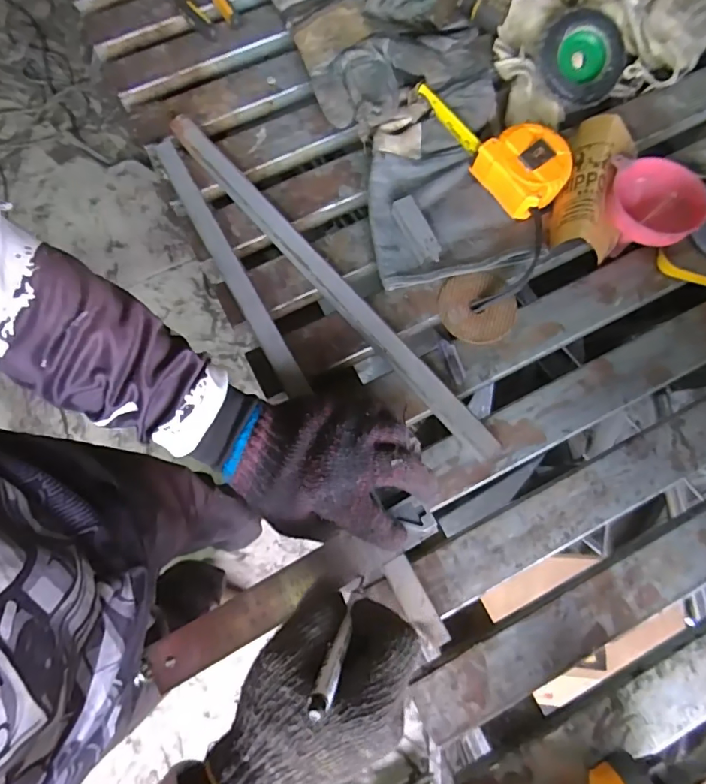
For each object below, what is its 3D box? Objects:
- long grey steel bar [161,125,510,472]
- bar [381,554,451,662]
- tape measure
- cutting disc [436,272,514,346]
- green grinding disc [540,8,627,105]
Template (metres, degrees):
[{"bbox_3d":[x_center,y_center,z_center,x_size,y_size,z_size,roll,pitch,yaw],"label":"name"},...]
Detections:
[{"bbox_3d":[-0.025,-0.107,0.465,0.029,0.026,0.439,-40,78,-11],"label":"long grey steel bar"},{"bbox_3d":[0.049,0.163,0.382,0.022,0.004,0.073,-26,75,-8],"label":"bar"},{"bbox_3d":[0.147,-0.244,0.501,0.078,0.042,0.149,-42,78,-11],"label":"tape measure"},{"bbox_3d":[0.117,-0.078,0.472,0.070,0.010,0.068,0,74,0],"label":"cutting disc"},{"bbox_3d":[0.240,-0.350,0.530,0.086,0.026,0.082,-1,103,-5],"label":"green grinding disc"}]

